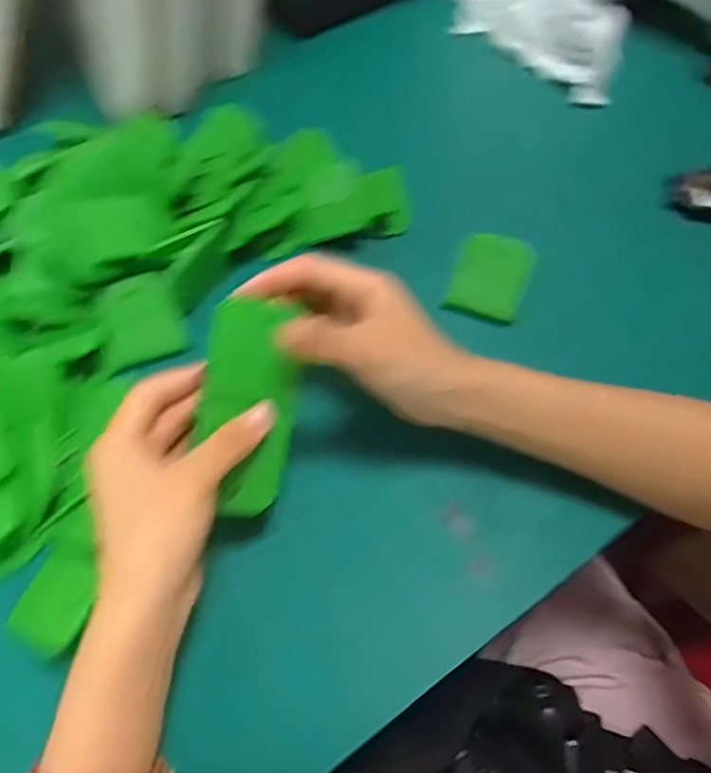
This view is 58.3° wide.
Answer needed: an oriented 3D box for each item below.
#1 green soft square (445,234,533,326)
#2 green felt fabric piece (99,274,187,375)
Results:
[{"bbox_3d":[0.091,-0.075,0.440,0.008,0.060,0.062,-13,33,-40],"label":"green soft square"},{"bbox_3d":[-0.143,-0.043,0.421,0.049,0.005,0.055,-22,94,-8],"label":"green felt fabric piece"}]

